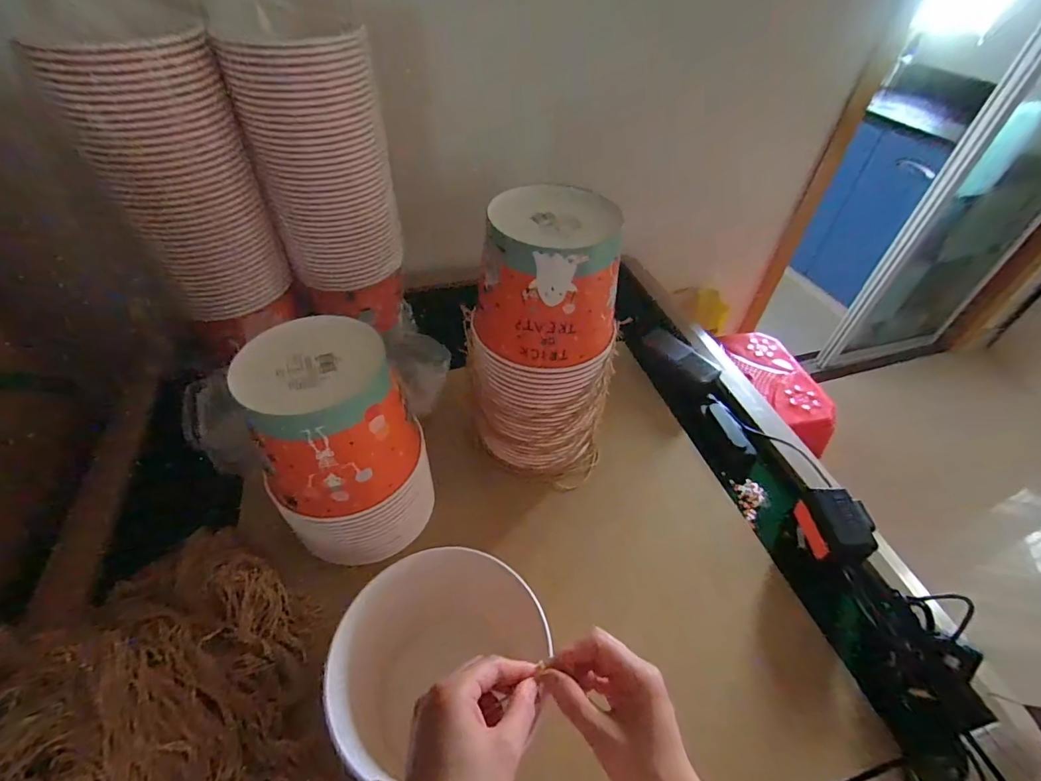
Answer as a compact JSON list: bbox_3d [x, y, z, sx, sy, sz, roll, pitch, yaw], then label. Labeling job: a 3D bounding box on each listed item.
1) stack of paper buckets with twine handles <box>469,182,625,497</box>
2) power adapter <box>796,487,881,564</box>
[{"bbox_3d":[0.030,-0.048,0.538,0.161,0.328,0.147,11,46,7],"label":"stack of paper buckets with twine handles"},{"bbox_3d":[0.361,0.155,0.524,0.058,0.048,0.080,5,46,1],"label":"power adapter"}]

